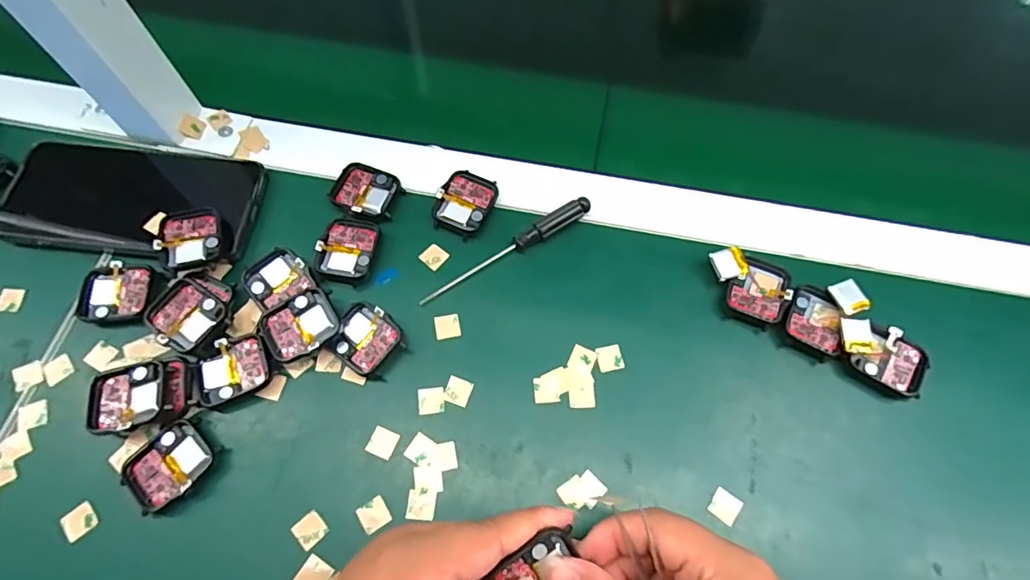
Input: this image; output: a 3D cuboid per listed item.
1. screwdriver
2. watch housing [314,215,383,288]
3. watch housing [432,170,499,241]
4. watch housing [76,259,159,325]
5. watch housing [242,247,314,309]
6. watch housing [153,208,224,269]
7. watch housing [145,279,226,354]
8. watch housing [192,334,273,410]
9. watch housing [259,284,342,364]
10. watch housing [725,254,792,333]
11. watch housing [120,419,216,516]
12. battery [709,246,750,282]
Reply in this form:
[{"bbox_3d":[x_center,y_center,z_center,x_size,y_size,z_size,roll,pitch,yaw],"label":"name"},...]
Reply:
[{"bbox_3d":[-0.005,-0.028,0.347,0.130,0.011,0.013,-29,71,-12],"label":"screwdriver"},{"bbox_3d":[-0.111,-0.027,0.344,0.035,0.005,0.046,14,69,5],"label":"watch housing"},{"bbox_3d":[-0.034,-0.061,0.362,0.037,0.006,0.046,23,70,8],"label":"watch housing"},{"bbox_3d":[-0.253,0.002,0.331,0.043,0.011,0.039,4,68,0],"label":"watch housing"},{"bbox_3d":[-0.153,-0.006,0.334,0.037,0.005,0.035,-38,73,-14],"label":"watch housing"},{"bbox_3d":[-0.209,-0.033,0.338,0.035,0.019,0.042,-14,69,-7],"label":"watch housing"},{"bbox_3d":[-0.201,0.016,0.319,0.044,0.011,0.038,33,71,11],"label":"watch housing"},{"bbox_3d":[-0.169,0.048,0.313,0.043,0.011,0.037,-29,72,-12],"label":"watch housing"},{"bbox_3d":[-0.132,0.023,0.318,0.044,0.011,0.038,-36,73,-14],"label":"watch housing"},{"bbox_3d":[0.158,0.001,0.338,0.036,0.008,0.045,20,69,7],"label":"watch housing"},{"bbox_3d":[-0.193,0.101,0.292,0.036,0.010,0.044,37,72,13],"label":"watch housing"},{"bbox_3d":[0.139,-0.017,0.336,0.023,0.004,0.020,-19,82,-9],"label":"battery"}]

